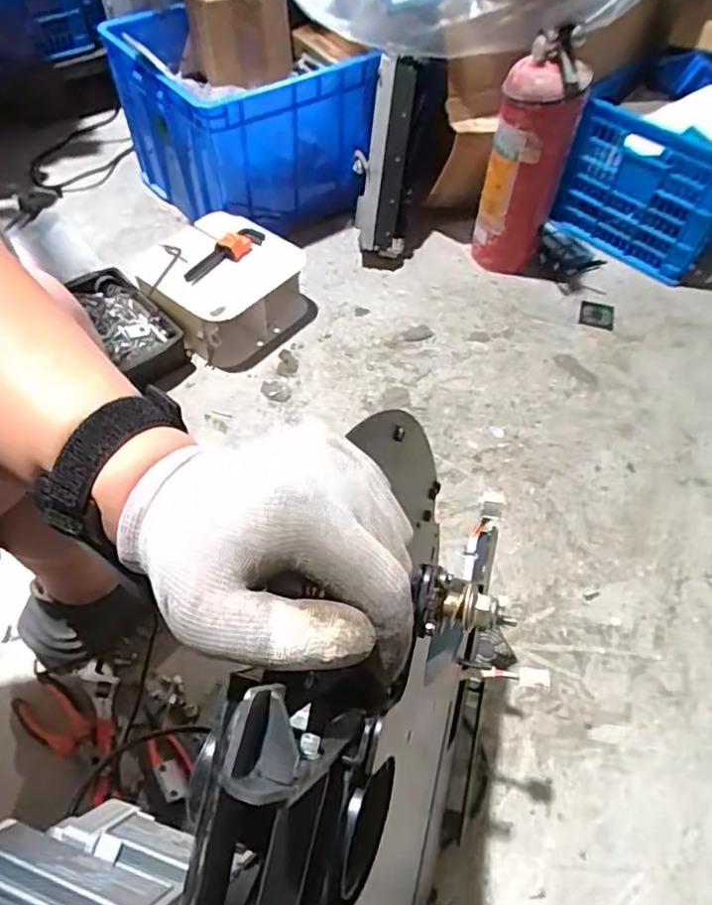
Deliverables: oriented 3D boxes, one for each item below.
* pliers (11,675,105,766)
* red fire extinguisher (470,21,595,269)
[{"bbox_3d":[-0.349,0.322,0.695,0.141,0.026,0.051,32,59,19],"label":"pliers"},{"bbox_3d":[0.306,-0.517,1.079,0.137,0.406,0.122,17,56,10],"label":"red fire extinguisher"}]

